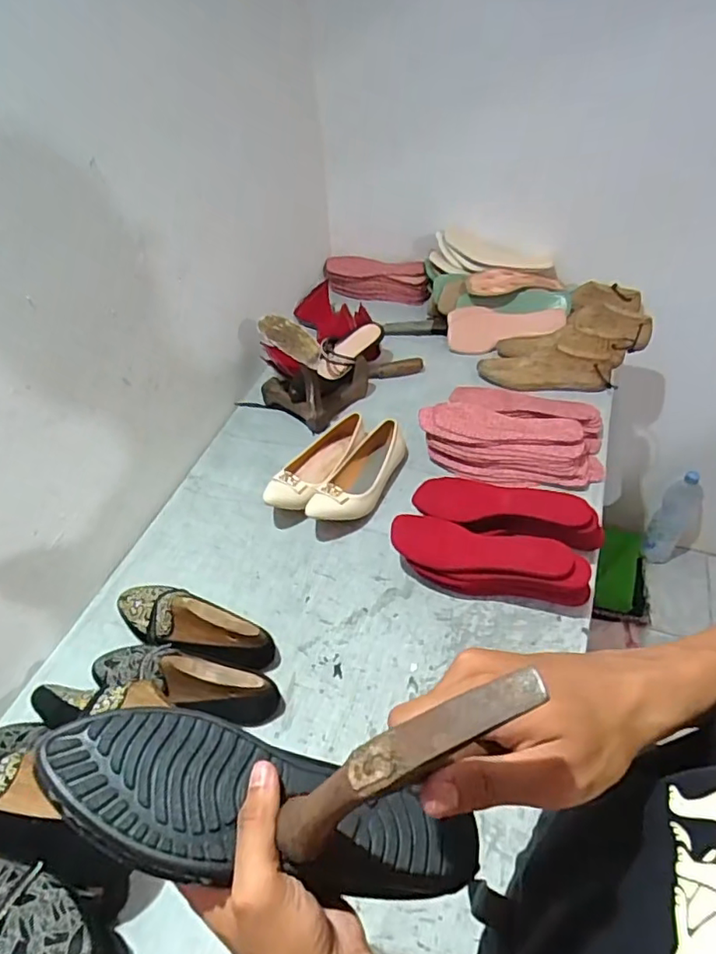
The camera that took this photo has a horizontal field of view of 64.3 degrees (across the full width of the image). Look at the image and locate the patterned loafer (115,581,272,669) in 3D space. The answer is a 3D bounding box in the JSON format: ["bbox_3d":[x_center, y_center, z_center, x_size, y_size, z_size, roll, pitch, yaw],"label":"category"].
[{"bbox_3d":[-0.229,0.193,0.763,0.236,0.075,0.081,17,50,20],"label":"patterned loafer"}]

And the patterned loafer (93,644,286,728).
[{"bbox_3d":[-0.221,0.252,0.709,0.247,0.084,0.077,6,47,10],"label":"patterned loafer"}]

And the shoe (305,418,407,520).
[{"bbox_3d":[0.000,0.001,0.930,0.088,0.068,0.232,17,50,20],"label":"shoe"}]

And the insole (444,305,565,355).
[{"bbox_3d":[0.306,-0.303,1.182,0.235,0.092,0.022,4,10,7],"label":"insole"}]

